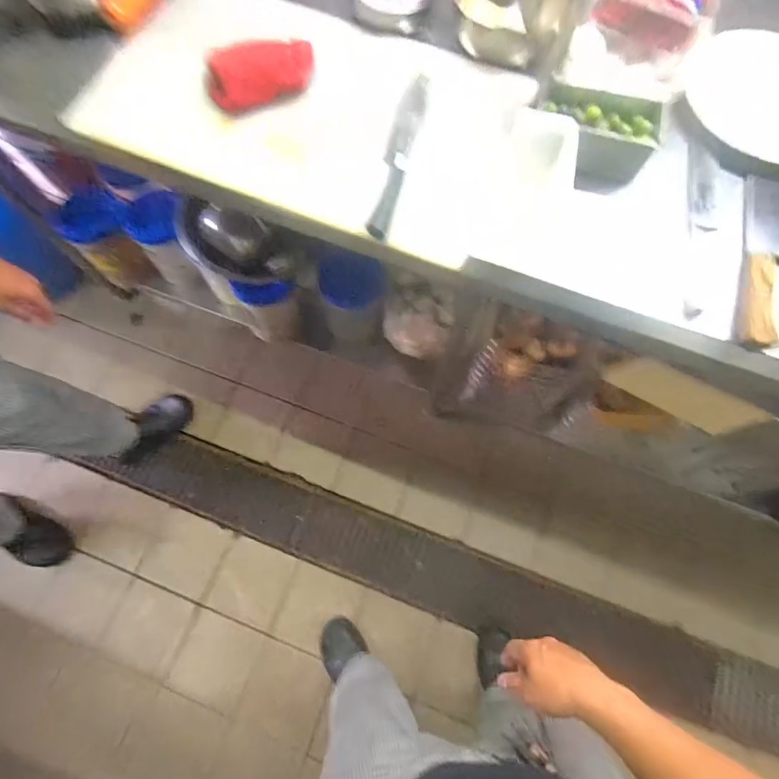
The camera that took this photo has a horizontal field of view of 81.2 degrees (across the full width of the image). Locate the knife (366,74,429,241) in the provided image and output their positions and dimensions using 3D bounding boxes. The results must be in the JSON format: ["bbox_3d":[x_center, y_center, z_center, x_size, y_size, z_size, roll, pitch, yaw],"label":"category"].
[{"bbox_3d":[0.013,-0.326,0.621,0.039,0.027,0.288,12,71,3],"label":"knife"}]

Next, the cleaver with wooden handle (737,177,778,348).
[{"bbox_3d":[0.501,-0.168,0.588,0.075,0.029,0.267,15,71,4],"label":"cleaver with wooden handle"}]

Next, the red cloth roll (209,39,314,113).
[{"bbox_3d":[-0.176,-0.443,0.636,0.157,0.045,0.065,-24,73,-9],"label":"red cloth roll"}]

